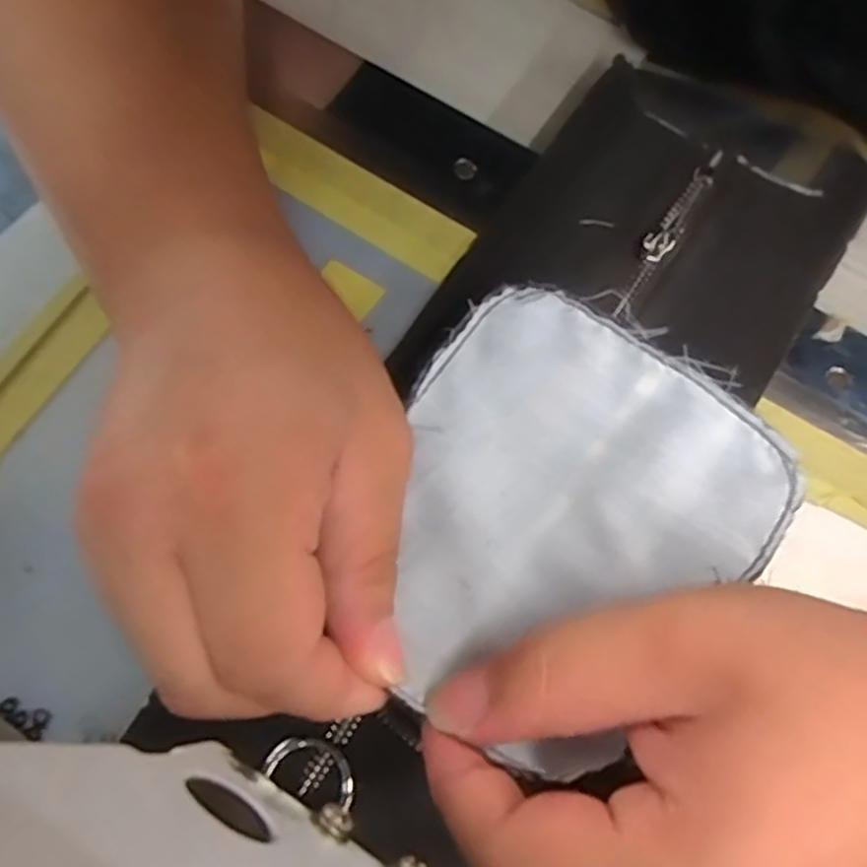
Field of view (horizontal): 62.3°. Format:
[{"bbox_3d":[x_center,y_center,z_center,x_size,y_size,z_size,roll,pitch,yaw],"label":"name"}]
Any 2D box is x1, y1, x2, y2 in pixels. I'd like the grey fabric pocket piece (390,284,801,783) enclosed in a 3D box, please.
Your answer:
[{"bbox_3d":[0.037,0.021,0.212,0.111,0.029,0.125,36,78,9],"label":"grey fabric pocket piece"}]

